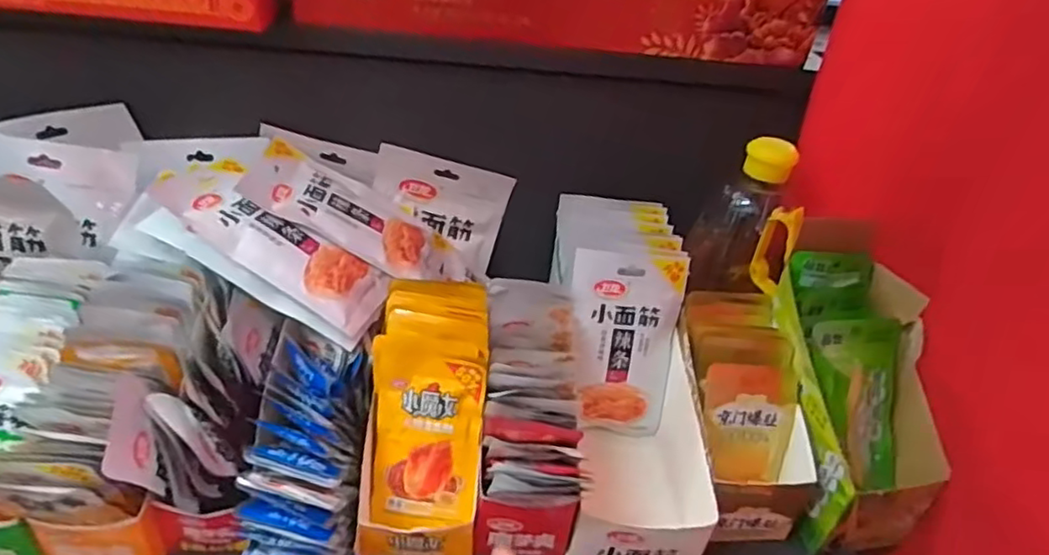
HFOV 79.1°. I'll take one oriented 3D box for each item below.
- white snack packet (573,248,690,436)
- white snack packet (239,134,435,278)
[{"bbox_3d":[0.087,0.067,0.581,0.098,0.185,0.022,4,16,-7],"label":"white snack packet"},{"bbox_3d":[-0.160,-0.061,0.567,0.166,0.015,0.100,28,35,-16],"label":"white snack packet"}]

